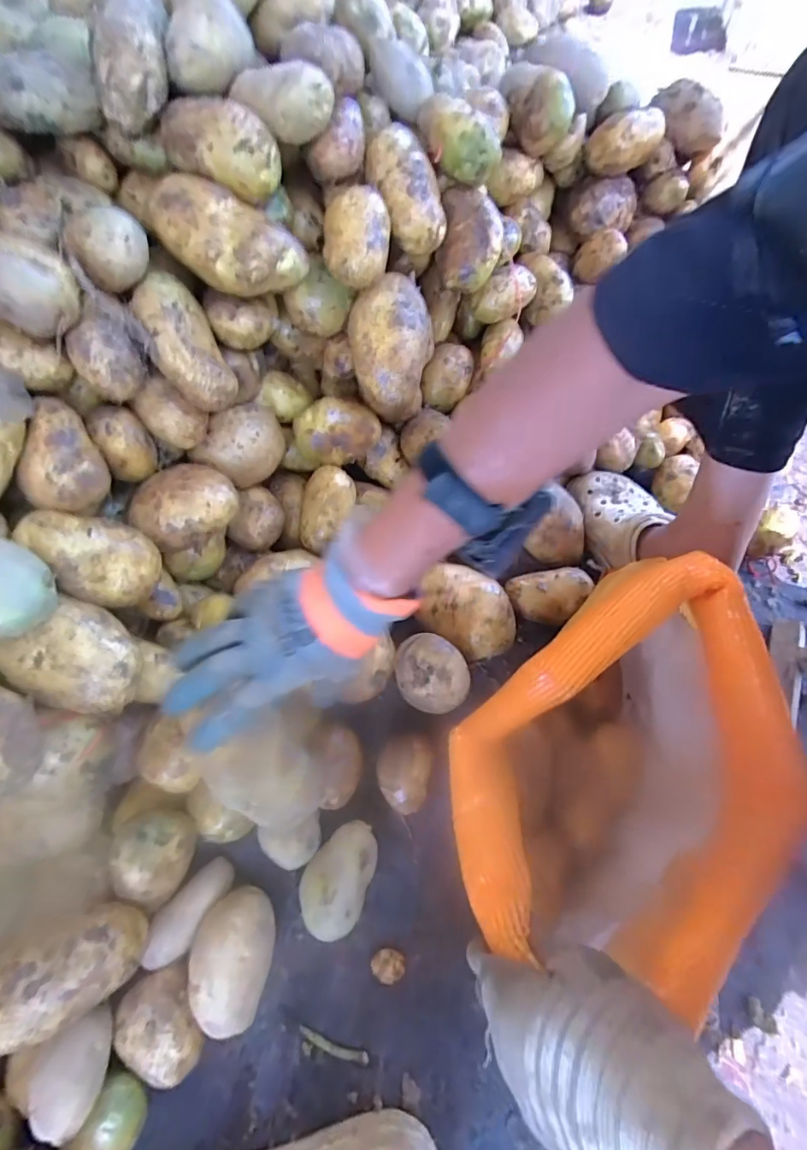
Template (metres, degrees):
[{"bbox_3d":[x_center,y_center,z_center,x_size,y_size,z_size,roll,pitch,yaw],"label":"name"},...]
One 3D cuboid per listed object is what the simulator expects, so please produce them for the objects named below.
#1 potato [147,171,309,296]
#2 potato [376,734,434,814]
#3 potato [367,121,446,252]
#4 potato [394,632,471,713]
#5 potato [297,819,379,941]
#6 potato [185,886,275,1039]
[{"bbox_3d":[-0.152,-0.289,0.422,0.130,0.066,0.060,27,37,-6],"label":"potato"},{"bbox_3d":[0.000,0.201,0.494,0.053,0.038,0.069,13,64,7],"label":"potato"},{"bbox_3d":[0.001,-0.384,0.476,0.059,0.043,0.113,-19,91,-9],"label":"potato"},{"bbox_3d":[0.026,0.095,0.479,0.074,0.052,0.069,-2,103,-7],"label":"potato"},{"bbox_3d":[-0.059,0.276,0.445,0.058,0.047,0.092,18,65,10],"label":"potato"},{"bbox_3d":[-0.143,0.327,0.415,0.059,0.058,0.098,12,64,7],"label":"potato"}]

